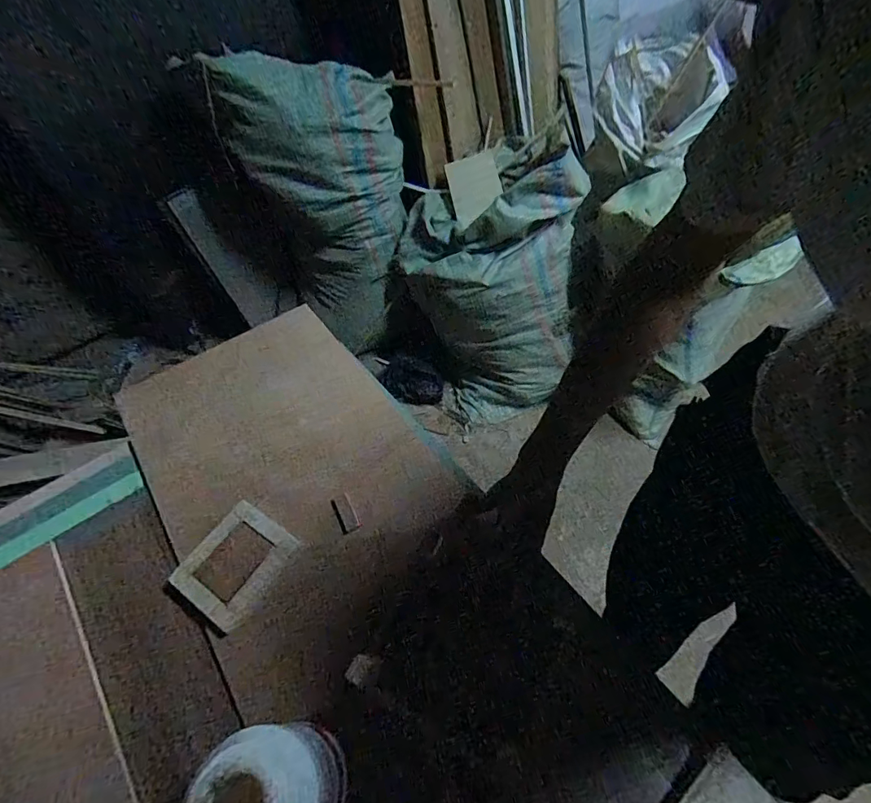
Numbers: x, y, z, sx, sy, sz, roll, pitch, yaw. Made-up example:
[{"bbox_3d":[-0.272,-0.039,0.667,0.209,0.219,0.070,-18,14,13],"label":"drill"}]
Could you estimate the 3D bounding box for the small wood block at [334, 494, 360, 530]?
[{"bbox_3d":[-0.112,0.140,0.572,0.019,0.007,0.050,-24,57,-15],"label":"small wood block"}]

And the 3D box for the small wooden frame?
[{"bbox_3d":[-0.234,0.187,0.531,0.101,0.013,0.116,28,59,19],"label":"small wooden frame"}]

